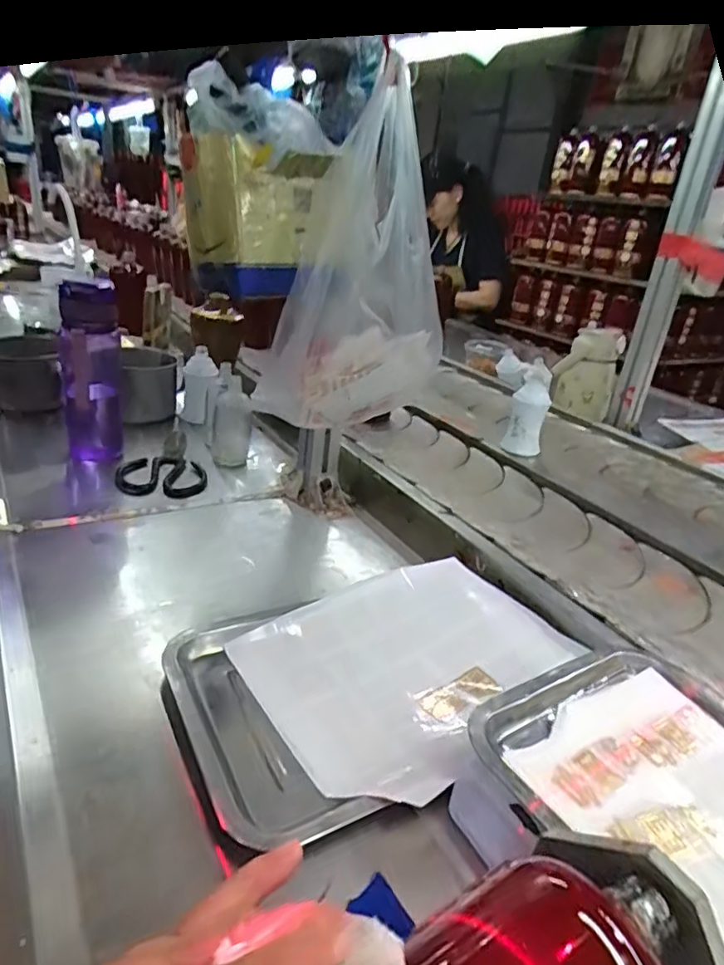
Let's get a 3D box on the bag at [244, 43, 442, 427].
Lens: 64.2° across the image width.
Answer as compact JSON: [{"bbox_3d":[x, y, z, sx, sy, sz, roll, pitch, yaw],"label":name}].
[{"bbox_3d":[-0.007,-0.214,0.583,0.118,0.310,0.153,27,33,34],"label":"bag"}]

